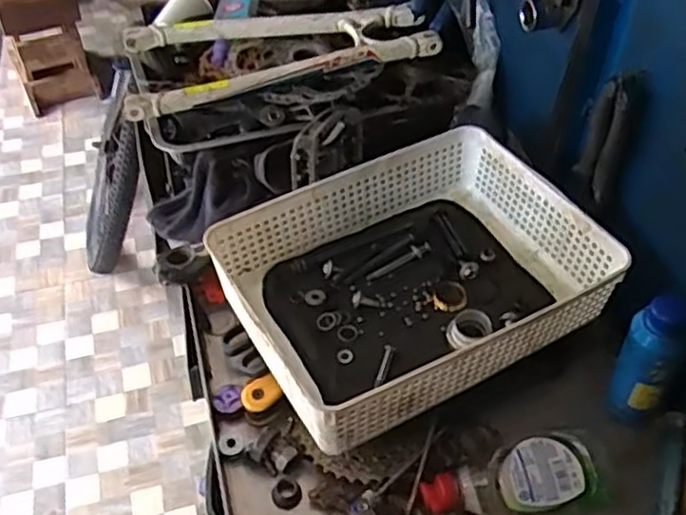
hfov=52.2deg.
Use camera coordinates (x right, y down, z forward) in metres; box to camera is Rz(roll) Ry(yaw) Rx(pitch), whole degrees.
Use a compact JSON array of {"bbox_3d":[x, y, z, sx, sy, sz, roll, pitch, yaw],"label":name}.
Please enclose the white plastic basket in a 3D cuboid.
[{"bbox_3d":[0.066,0.018,0.684,0.332,0.087,0.248,-21,50,-18],"label":"white plastic basket"}]

